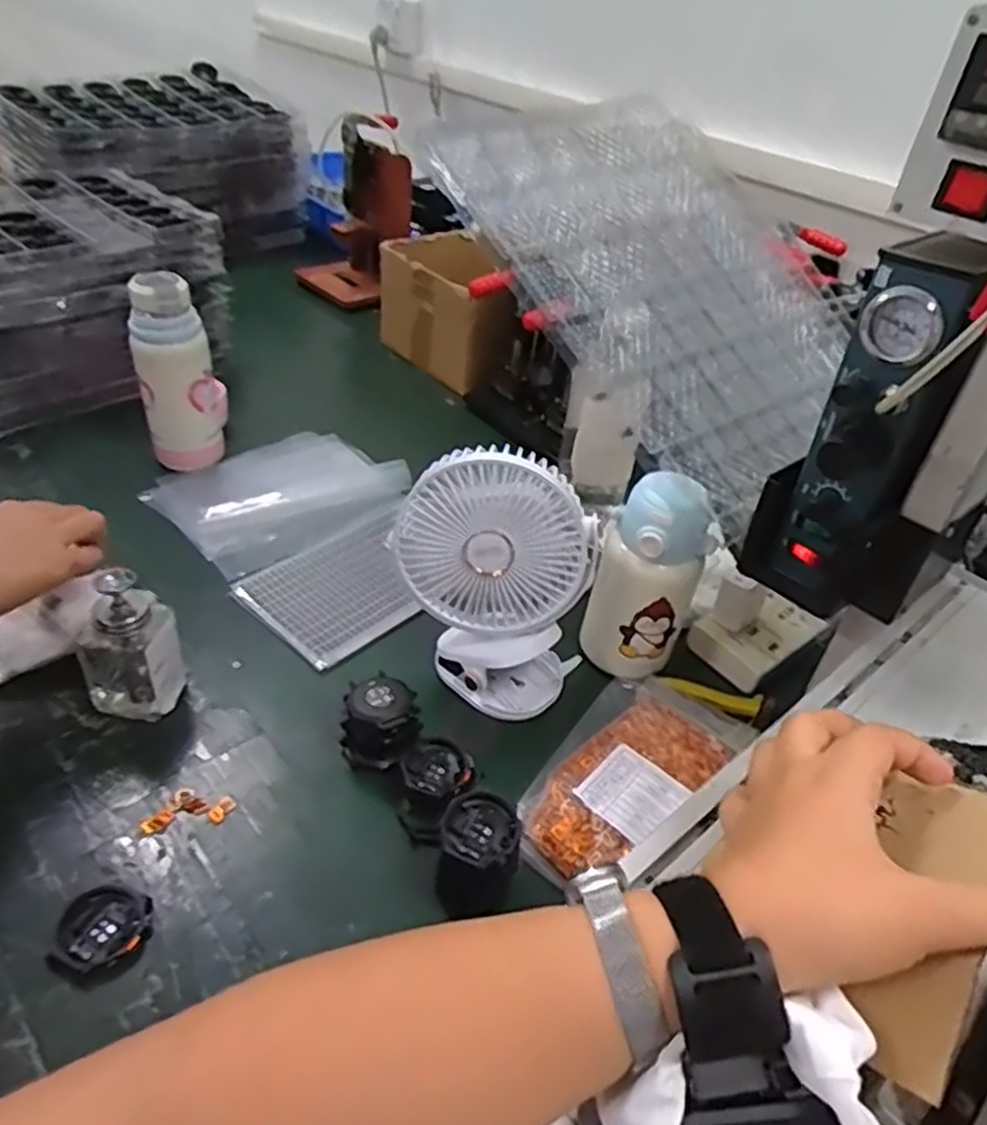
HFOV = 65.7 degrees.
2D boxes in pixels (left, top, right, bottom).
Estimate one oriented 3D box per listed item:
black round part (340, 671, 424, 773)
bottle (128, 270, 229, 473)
[{"bbox_3d":[-0.084,0.122,0.576,0.056,0.048,0.053,5,39,-4],"label":"black round part"},{"bbox_3d":[-0.329,-0.200,0.804,0.080,0.188,0.078,-7,41,-18],"label":"bottle"}]

